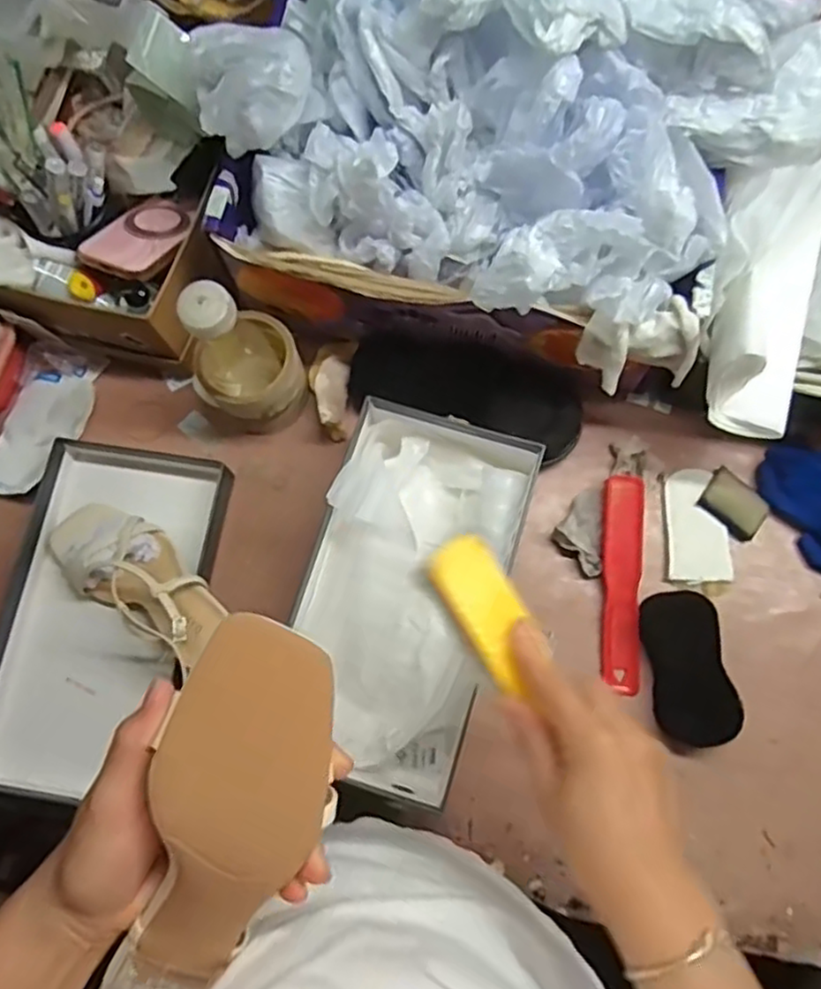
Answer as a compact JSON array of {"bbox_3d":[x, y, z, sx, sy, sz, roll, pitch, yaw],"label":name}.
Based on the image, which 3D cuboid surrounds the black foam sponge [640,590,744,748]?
[{"bbox_3d":[0.236,0.147,0.585,0.060,0.026,0.126,-12,76,-1],"label":"black foam sponge"}]

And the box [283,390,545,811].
[{"bbox_3d":[-0.002,0.073,0.576,0.153,0.095,0.281,16,77,6],"label":"box"}]

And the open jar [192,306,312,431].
[{"bbox_3d":[-0.140,-0.105,0.634,0.088,0.088,0.086,-43,79,-8],"label":"open jar"}]

